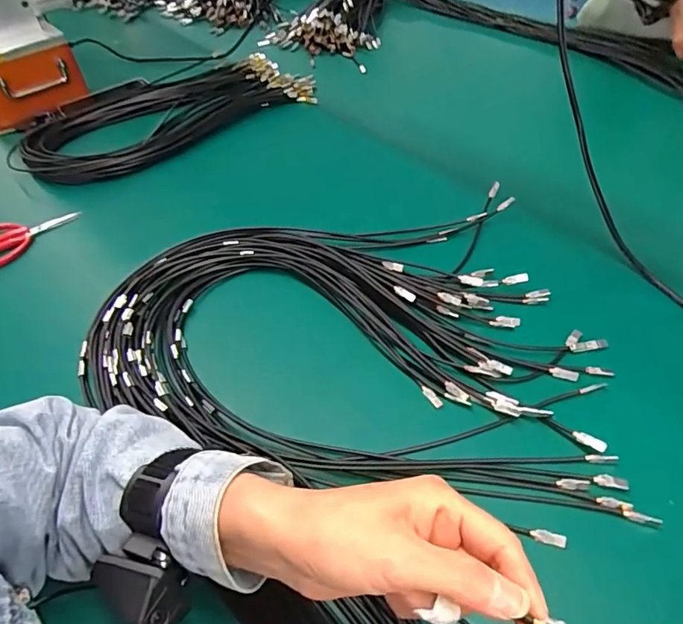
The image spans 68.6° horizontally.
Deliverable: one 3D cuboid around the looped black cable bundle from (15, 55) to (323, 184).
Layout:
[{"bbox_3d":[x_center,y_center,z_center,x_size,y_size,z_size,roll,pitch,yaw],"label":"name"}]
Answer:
[{"bbox_3d":[-0.291,-0.344,0.850,0.456,0.031,0.261,-26,51,-17],"label":"looped black cable bundle"}]

